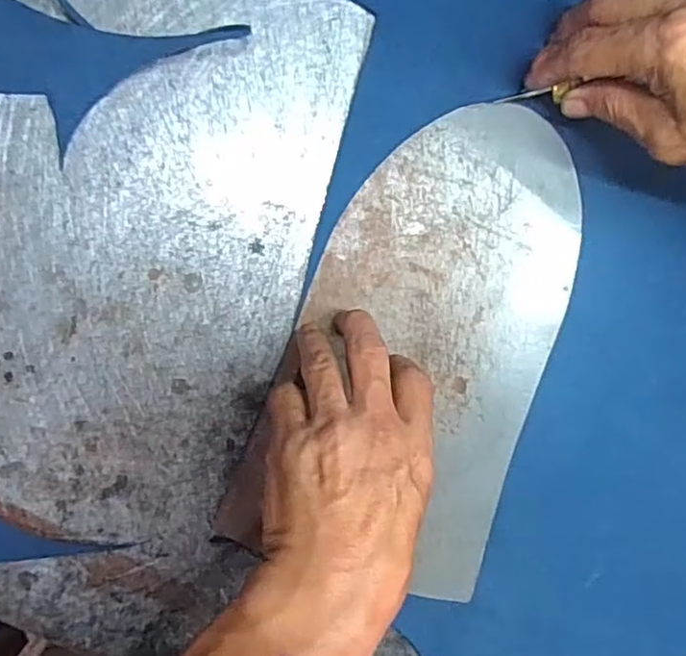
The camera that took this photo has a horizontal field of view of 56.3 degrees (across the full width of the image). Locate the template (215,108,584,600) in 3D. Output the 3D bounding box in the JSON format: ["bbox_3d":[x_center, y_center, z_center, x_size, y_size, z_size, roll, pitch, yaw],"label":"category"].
[{"bbox_3d":[0.047,0.011,0.367,0.149,0.005,0.272,19,94,-8],"label":"template"}]

